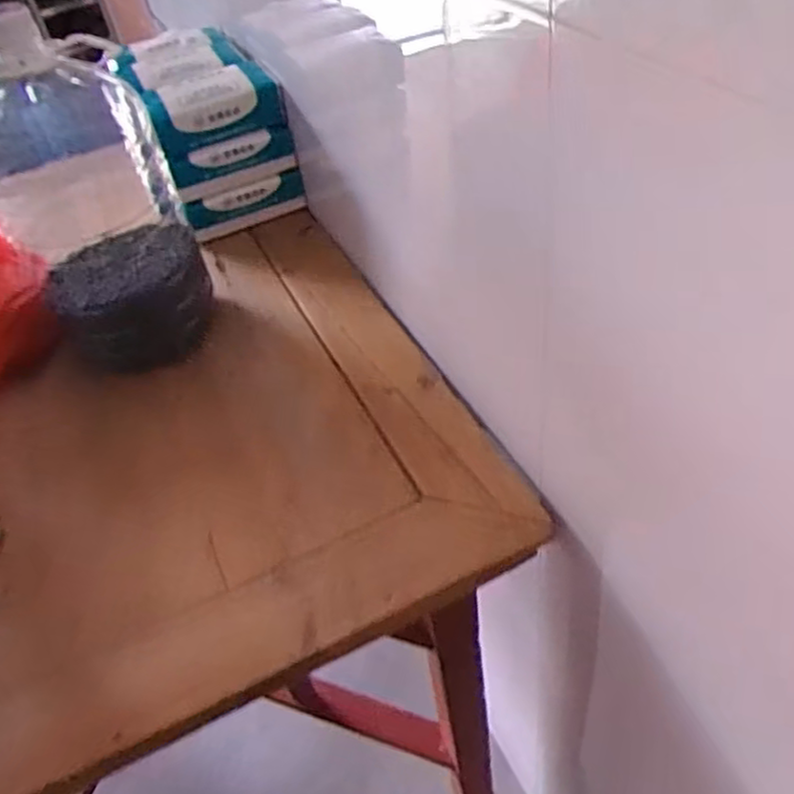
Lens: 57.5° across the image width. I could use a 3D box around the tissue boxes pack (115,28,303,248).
[{"bbox_3d":[-0.255,-0.360,0.964,0.152,0.174,0.266,-27,45,-16],"label":"tissue boxes pack"}]

